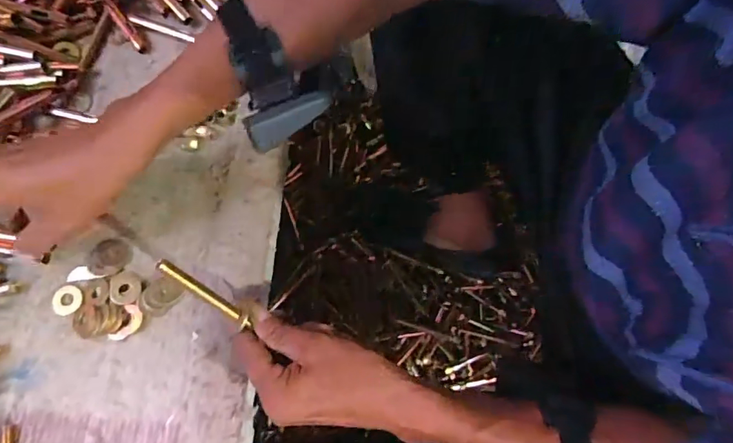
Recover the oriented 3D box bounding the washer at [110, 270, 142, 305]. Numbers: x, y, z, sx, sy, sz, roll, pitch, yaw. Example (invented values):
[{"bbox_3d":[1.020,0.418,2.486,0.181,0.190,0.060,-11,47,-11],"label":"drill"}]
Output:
[{"bbox_3d":[-0.202,0.055,0.394,0.025,0.004,0.027,1,73,-2],"label":"washer"}]

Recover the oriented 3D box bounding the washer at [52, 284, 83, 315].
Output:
[{"bbox_3d":[-0.251,0.065,0.393,0.027,0.004,0.024,41,76,10],"label":"washer"}]

